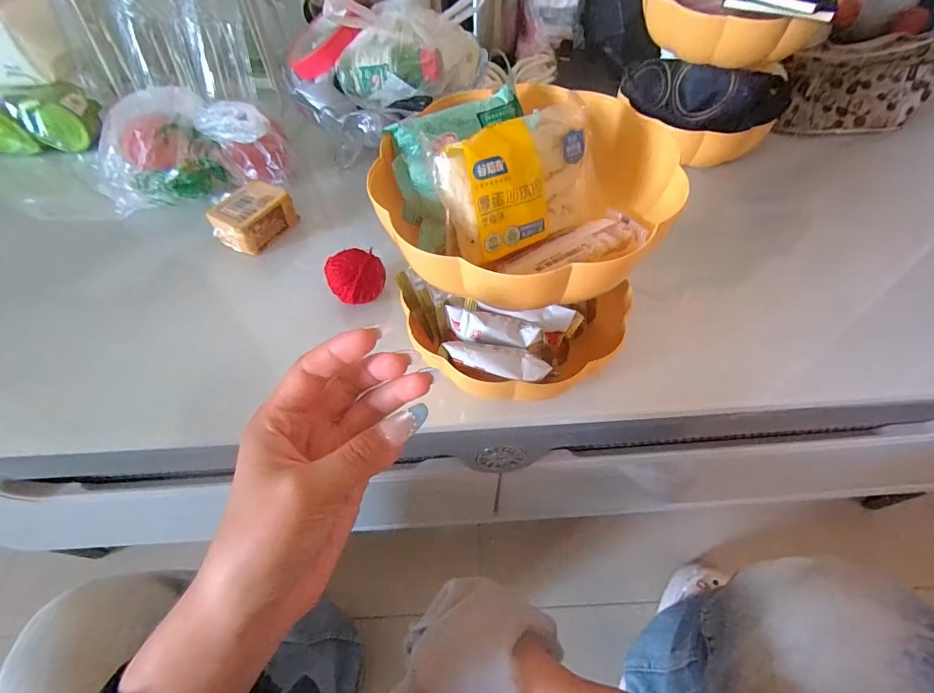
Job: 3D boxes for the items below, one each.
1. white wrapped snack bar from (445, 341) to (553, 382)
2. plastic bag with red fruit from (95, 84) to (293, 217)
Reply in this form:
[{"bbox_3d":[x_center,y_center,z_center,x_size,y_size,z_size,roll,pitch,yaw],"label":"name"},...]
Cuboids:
[{"bbox_3d":[0.022,0.007,0.305,0.071,0.016,0.021,10,56,9],"label":"white wrapped snack bar"},{"bbox_3d":[-0.295,-0.214,0.472,0.198,0.109,0.079,-3,55,-1],"label":"plastic bag with red fruit"}]

